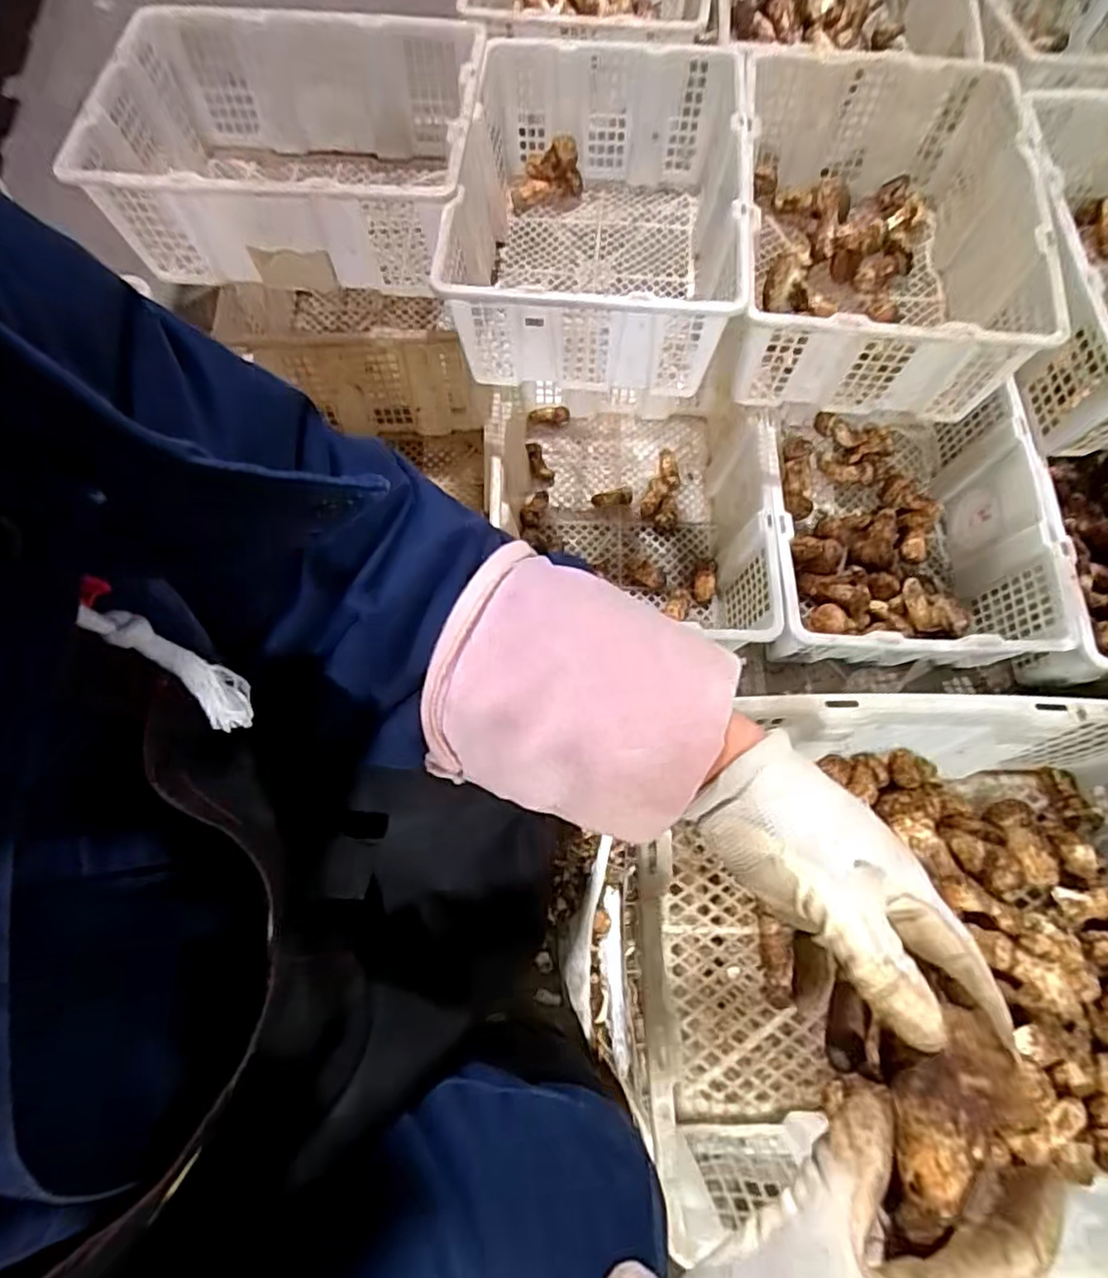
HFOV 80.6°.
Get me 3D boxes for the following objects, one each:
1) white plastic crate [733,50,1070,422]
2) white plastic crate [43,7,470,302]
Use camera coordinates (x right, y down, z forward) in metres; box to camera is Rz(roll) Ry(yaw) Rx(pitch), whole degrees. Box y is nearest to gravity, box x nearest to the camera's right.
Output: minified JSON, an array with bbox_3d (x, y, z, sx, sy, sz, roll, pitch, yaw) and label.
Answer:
[{"bbox_3d":[0.411,-0.526,0.860,0.353,0.167,0.466,8,70,1],"label":"white plastic crate"},{"bbox_3d":[-0.356,-0.663,0.899,0.504,0.196,0.363,7,70,1],"label":"white plastic crate"}]

